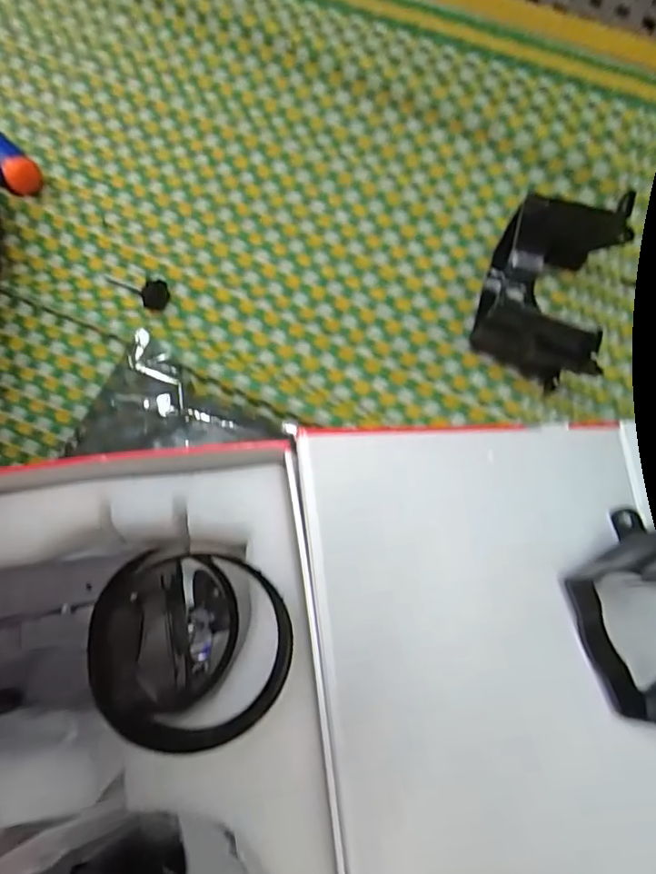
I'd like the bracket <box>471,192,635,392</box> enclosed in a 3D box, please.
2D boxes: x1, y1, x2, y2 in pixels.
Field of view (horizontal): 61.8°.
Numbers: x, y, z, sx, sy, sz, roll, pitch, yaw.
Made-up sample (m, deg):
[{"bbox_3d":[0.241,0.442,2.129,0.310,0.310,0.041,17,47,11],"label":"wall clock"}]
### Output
[{"bbox_3d":[0.139,-0.093,0.337,0.076,0.067,0.094,22,80,5],"label":"bracket"}]

